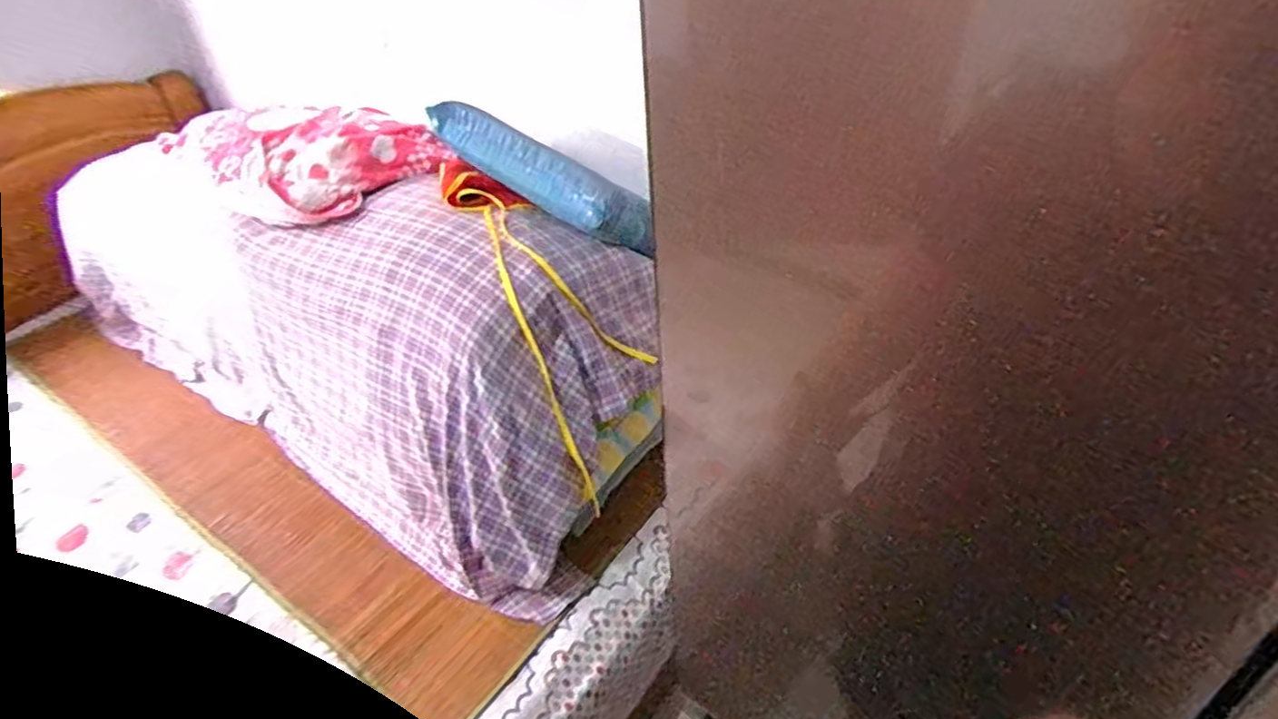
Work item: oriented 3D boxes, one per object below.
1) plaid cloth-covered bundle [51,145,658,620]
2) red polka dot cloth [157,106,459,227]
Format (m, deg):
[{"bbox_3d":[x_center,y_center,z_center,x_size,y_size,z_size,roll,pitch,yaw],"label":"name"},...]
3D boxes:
[{"bbox_3d":[-0.597,-0.054,1.379,1.246,0.498,0.406,18,44,26],"label":"plaid cloth-covered bundle"},{"bbox_3d":[-0.623,-0.387,1.329,0.484,0.102,0.311,23,47,30],"label":"red polka dot cloth"}]

